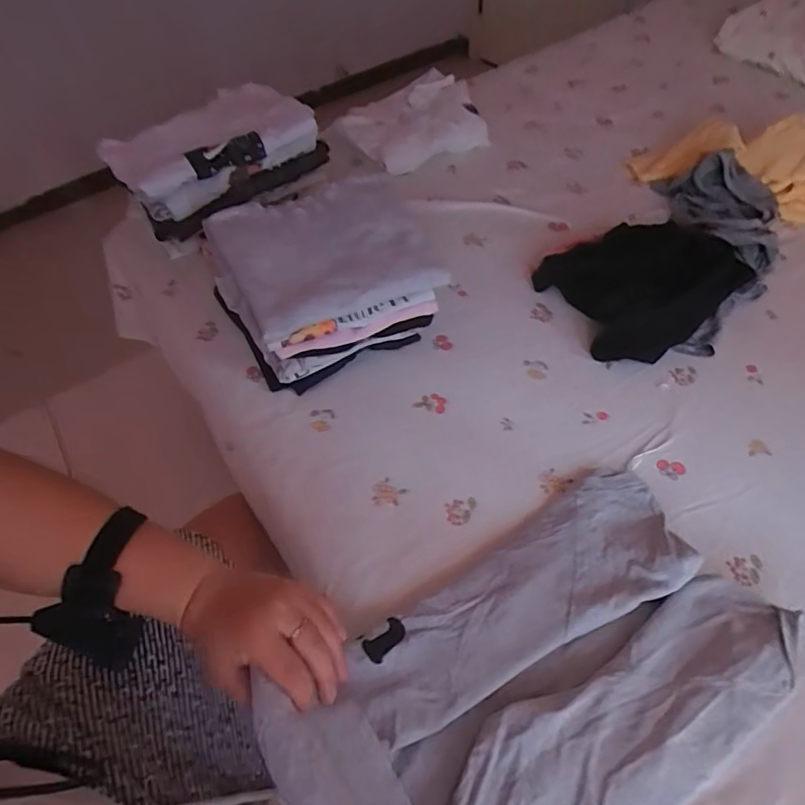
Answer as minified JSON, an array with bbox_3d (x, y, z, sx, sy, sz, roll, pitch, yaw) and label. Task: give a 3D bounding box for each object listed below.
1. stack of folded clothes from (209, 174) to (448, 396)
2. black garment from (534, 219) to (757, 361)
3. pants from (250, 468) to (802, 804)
[{"bbox_3d":[-0.090,-0.164,0.683,0.274,0.138,0.223,-25,55,-13],"label":"stack of folded clothes"},{"bbox_3d":[0.330,-0.171,0.707,0.248,0.059,0.201,-26,55,-14],"label":"black garment"},{"bbox_3d":[0.118,0.210,0.404,0.389,0.100,0.221,-31,57,-17],"label":"pants"}]

